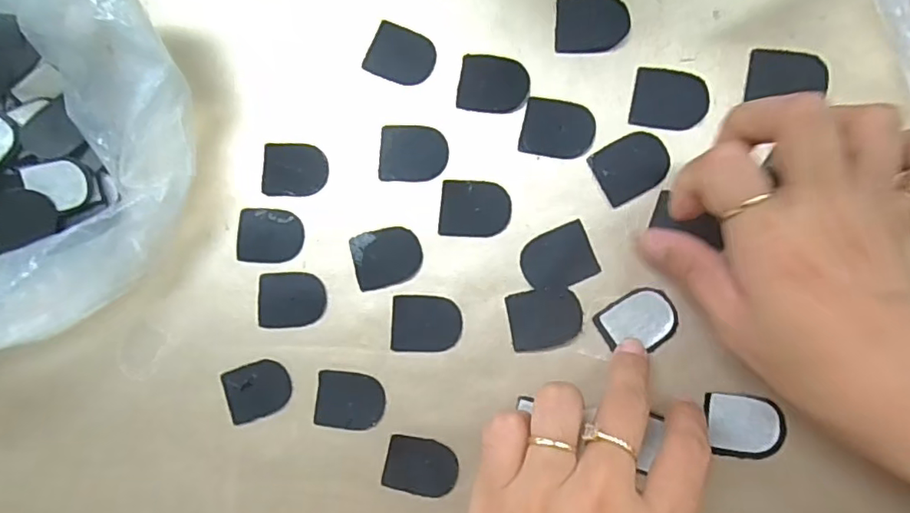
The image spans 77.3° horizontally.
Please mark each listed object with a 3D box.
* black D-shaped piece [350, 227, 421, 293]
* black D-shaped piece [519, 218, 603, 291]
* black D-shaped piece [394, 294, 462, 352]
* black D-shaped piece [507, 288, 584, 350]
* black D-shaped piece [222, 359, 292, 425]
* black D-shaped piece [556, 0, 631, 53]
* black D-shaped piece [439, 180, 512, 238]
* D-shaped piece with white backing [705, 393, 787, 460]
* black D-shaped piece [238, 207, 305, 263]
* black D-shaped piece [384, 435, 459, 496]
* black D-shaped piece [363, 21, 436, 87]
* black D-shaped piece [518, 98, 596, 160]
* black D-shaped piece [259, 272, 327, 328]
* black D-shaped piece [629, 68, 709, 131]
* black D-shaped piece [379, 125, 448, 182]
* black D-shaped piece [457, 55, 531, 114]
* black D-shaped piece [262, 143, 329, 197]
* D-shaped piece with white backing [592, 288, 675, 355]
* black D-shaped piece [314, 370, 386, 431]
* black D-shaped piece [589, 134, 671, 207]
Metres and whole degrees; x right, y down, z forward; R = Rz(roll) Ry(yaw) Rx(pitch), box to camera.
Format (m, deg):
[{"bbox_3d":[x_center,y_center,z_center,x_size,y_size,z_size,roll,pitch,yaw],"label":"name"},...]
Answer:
[{"bbox_3d":[-0.033,0.000,0.280,0.033,0.004,0.028,-14,86,7],"label":"black D-shaped piece"},{"bbox_3d":[0.049,0.001,0.270,0.033,0.004,0.027,-22,85,6],"label":"black D-shaped piece"},{"bbox_3d":[-0.014,0.033,0.275,0.033,0.004,0.027,0,88,8],"label":"black D-shaped piece"},{"bbox_3d":[0.043,0.029,0.268,0.033,0.004,0.027,-10,86,7],"label":"black D-shaped piece"},{"bbox_3d":[-0.099,0.067,0.287,0.034,0.004,0.026,-21,85,7],"label":"black D-shaped piece"},{"bbox_3d":[0.066,-0.112,0.272,0.034,0.004,0.028,1,88,8],"label":"black D-shaped piece"},{"bbox_3d":[0.010,-0.023,0.275,0.033,0.004,0.027,3,88,8],"label":"black D-shaped piece"},{"bbox_3d":[0.130,0.076,0.253,0.032,0.004,0.027,0,88,8],"label":"D-shaped piece with white backing"},{"bbox_3d":[-0.094,-0.011,0.289,0.034,0.004,0.027,5,88,8],"label":"black D-shaped piece"},{"bbox_3d":[-0.016,0.101,0.271,0.035,0.004,0.025,10,89,8],"label":"black D-shaped piece"},{"bbox_3d":[-0.027,-0.100,0.285,0.033,0.004,0.026,24,91,8],"label":"black D-shaped piece"},{"bbox_3d":[0.049,-0.061,0.272,0.034,0.004,0.027,12,89,8],"label":"black D-shaped piece"},{"bbox_3d":[-0.082,0.022,0.285,0.033,0.004,0.027,-1,87,8],"label":"black D-shaped piece"},{"bbox_3d":[0.101,-0.074,0.265,0.033,0.004,0.028,10,89,8],"label":"black D-shaped piece"},{"bbox_3d":[-0.021,-0.051,0.282,0.033,0.004,0.028,2,88,8],"label":"black D-shaped piece"},{"bbox_3d":[0.019,-0.084,0.278,0.034,0.004,0.027,7,88,8],"label":"black D-shaped piece"},{"bbox_3d":[-0.082,-0.044,0.290,0.033,0.004,0.026,2,88,8],"label":"black D-shaped piece"},{"bbox_3d":[0.085,0.030,0.263,0.035,0.004,0.027,-35,83,5],"label":"D-shaped piece with white backing"},{"bbox_3d":[-0.052,0.071,0.280,0.033,0.004,0.027,7,88,8],"label":"black D-shaped piece"},{"bbox_3d":[0.083,-0.043,0.266,0.033,0.004,0.027,-28,84,6],"label":"black D-shaped piece"}]

